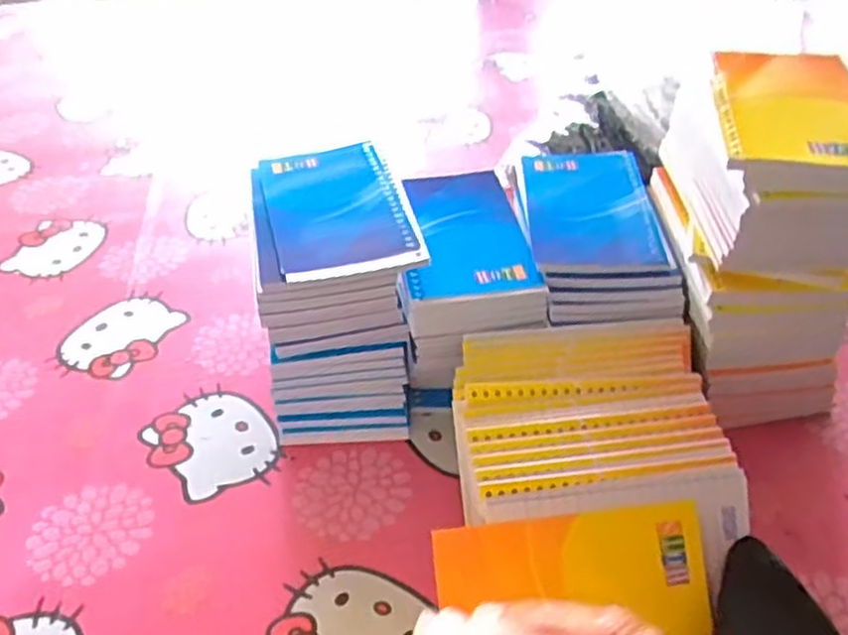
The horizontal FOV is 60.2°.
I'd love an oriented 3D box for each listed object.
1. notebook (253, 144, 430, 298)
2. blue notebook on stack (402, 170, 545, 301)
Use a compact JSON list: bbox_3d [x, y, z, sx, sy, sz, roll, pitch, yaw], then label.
[{"bbox_3d":[-0.060,-0.070,0.463,0.097,0.012,0.137,-9,42,-9],"label":"notebook"},{"bbox_3d":[0.023,-0.059,0.476,0.077,0.007,0.127,-6,42,-6],"label":"blue notebook on stack"}]

